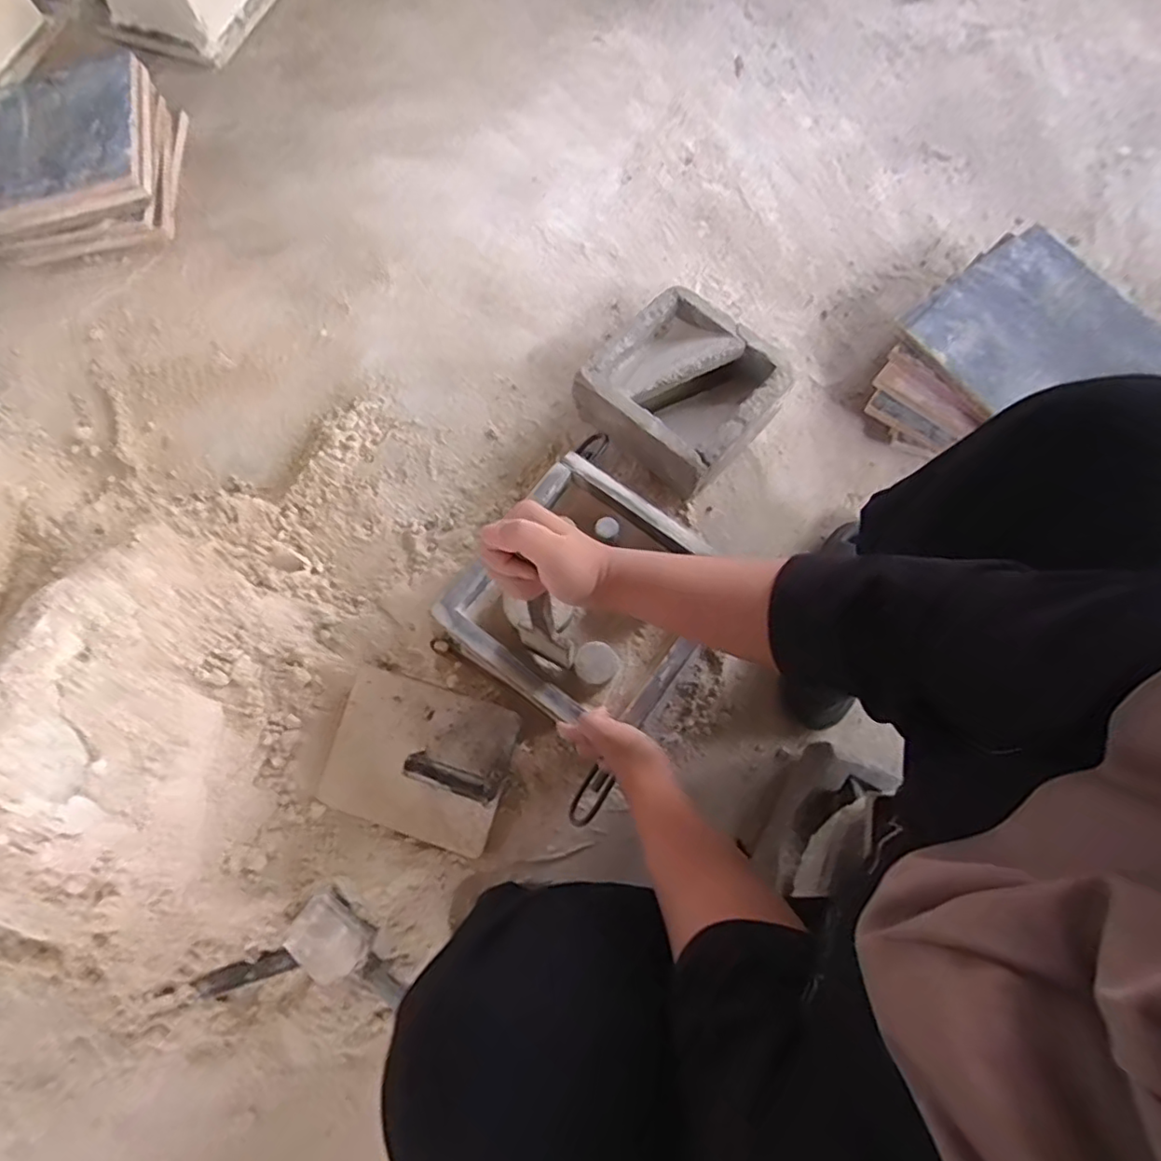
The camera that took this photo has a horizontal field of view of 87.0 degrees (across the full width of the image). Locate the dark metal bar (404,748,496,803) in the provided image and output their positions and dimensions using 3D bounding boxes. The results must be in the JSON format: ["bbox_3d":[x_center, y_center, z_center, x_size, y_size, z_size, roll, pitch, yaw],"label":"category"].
[{"bbox_3d":[-0.142,0.217,0.680,0.100,0.057,0.025,18,76,10],"label":"dark metal bar"}]

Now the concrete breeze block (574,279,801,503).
[{"bbox_3d":[0.130,-0.238,0.790,0.206,0.107,0.196,36,80,14],"label":"concrete breeze block"}]

